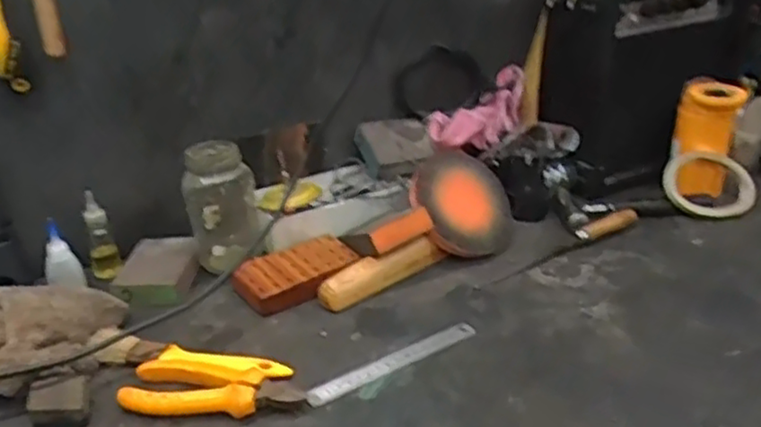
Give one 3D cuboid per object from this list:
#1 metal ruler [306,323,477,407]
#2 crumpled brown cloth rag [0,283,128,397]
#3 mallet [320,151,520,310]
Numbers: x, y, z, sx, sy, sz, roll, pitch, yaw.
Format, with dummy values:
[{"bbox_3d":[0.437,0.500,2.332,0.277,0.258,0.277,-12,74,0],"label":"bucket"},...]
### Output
[{"bbox_3d":[0.012,0.131,0.616,0.166,0.009,0.018,-17,31,-27],"label":"metal ruler"},{"bbox_3d":[-0.309,0.108,0.633,0.159,0.051,0.123,-18,31,-28],"label":"crumpled brown cloth rag"},{"bbox_3d":[0.044,0.023,0.746,0.258,0.087,0.095,-37,42,-30],"label":"mallet"}]

